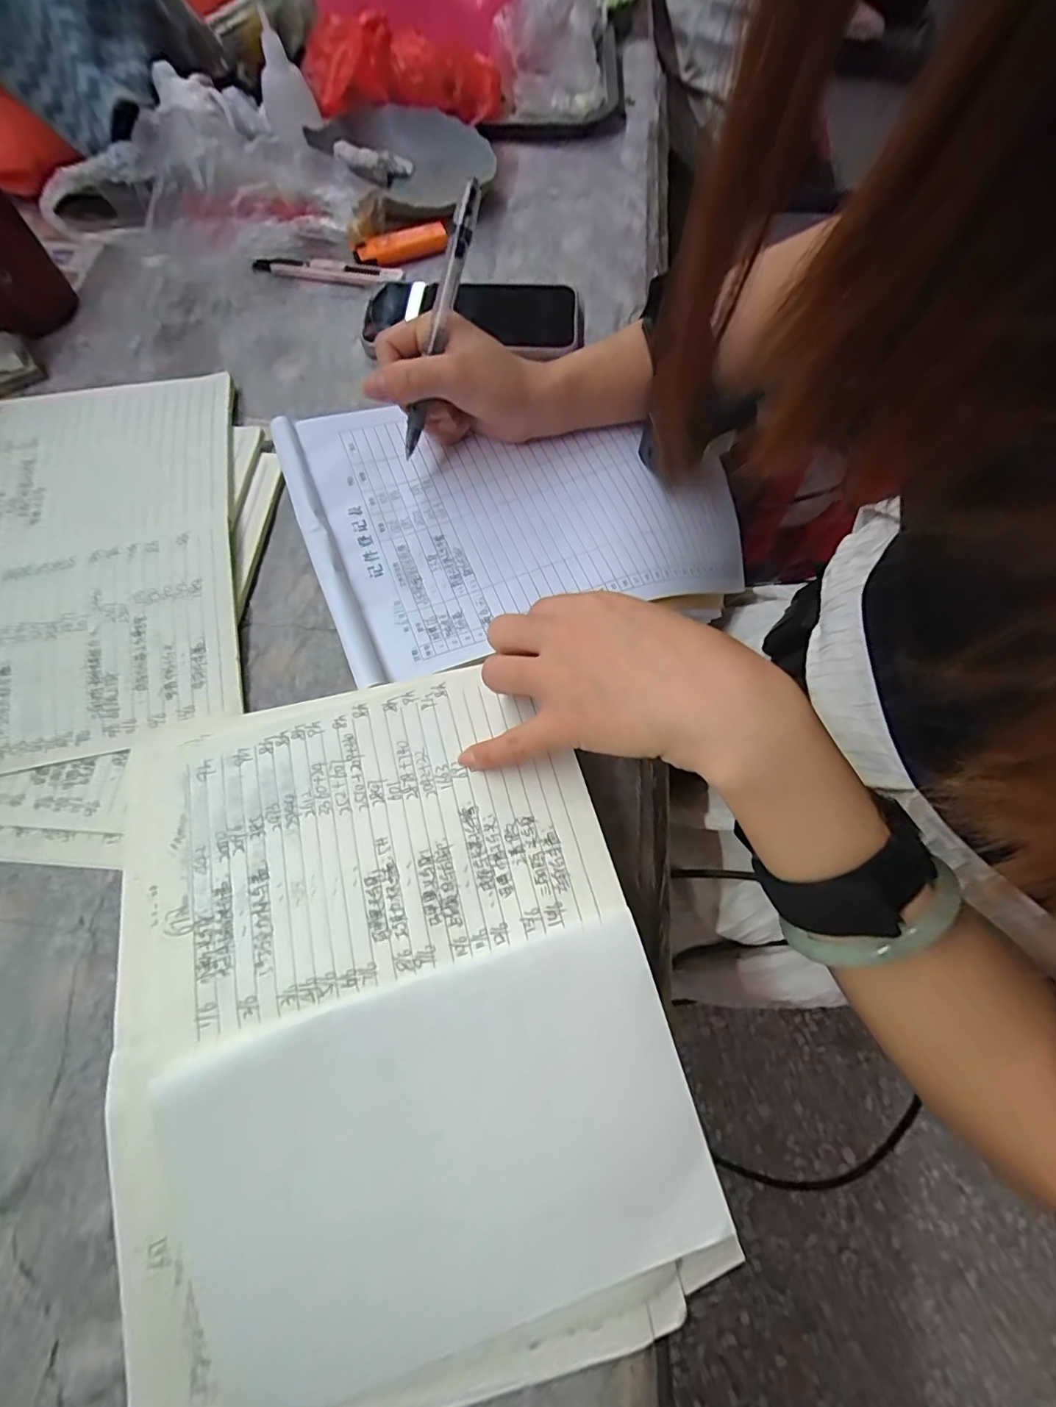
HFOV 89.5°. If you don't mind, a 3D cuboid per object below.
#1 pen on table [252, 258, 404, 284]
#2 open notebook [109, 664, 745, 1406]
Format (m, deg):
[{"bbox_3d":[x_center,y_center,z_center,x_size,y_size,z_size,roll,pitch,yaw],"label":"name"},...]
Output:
[{"bbox_3d":[-0.164,-0.359,0.441,0.120,0.010,0.016,6,70,2],"label":"pen on table"},{"bbox_3d":[-0.062,0.126,0.231,0.221,0.033,0.282,-13,70,-5],"label":"open notebook"}]

